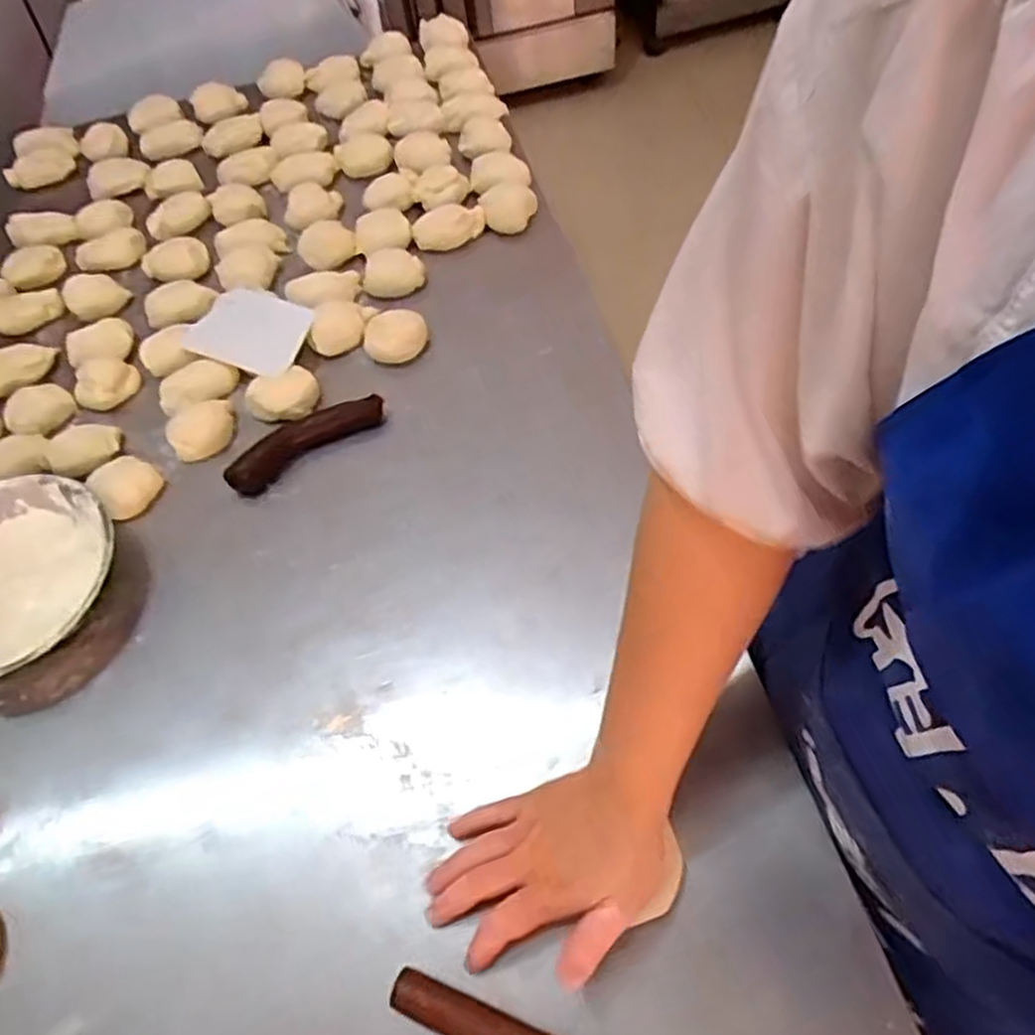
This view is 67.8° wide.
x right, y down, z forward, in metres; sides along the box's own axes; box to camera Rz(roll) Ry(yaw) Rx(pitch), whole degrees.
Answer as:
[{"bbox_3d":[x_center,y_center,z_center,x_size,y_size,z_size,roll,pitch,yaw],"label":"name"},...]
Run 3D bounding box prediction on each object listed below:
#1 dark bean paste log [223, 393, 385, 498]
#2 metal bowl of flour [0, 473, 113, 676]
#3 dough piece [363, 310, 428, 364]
[{"bbox_3d":[-0.204,-0.075,0.740,0.159,0.030,0.030,-31,63,-13],"label":"dark bean paste log"},{"bbox_3d":[-0.433,0.055,0.665,0.168,0.053,0.190,3,61,6],"label":"metal bowl of flour"},{"bbox_3d":[-0.126,-0.187,0.789,0.063,0.025,0.047,-26,62,-11],"label":"dough piece"}]

